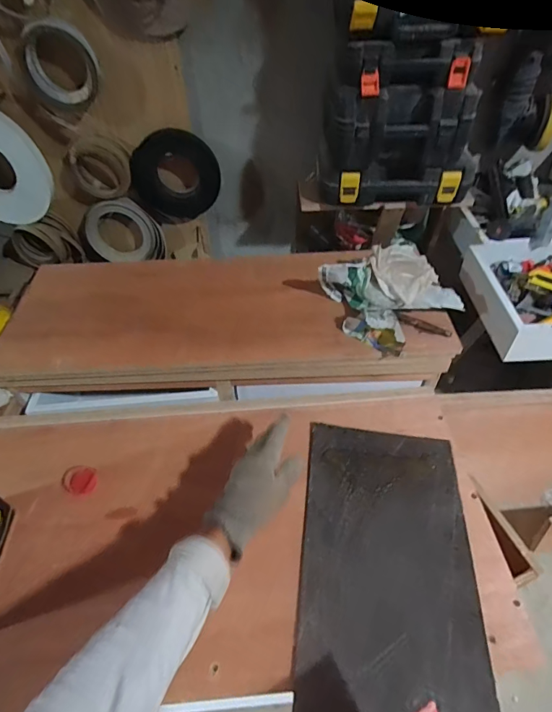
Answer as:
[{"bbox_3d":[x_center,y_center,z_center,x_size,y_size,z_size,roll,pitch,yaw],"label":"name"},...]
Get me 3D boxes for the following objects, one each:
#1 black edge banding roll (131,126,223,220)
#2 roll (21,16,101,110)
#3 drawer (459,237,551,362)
[{"bbox_3d":[-0.312,-0.564,1.304,0.262,0.269,0.066,3,48,6],"label":"black edge banding roll"},{"bbox_3d":[-0.562,-0.748,1.072,0.186,0.194,0.047,-7,67,27],"label":"roll"},{"bbox_3d":[0.740,-0.162,1.068,0.405,0.098,0.375,-2,47,1],"label":"drawer"}]

